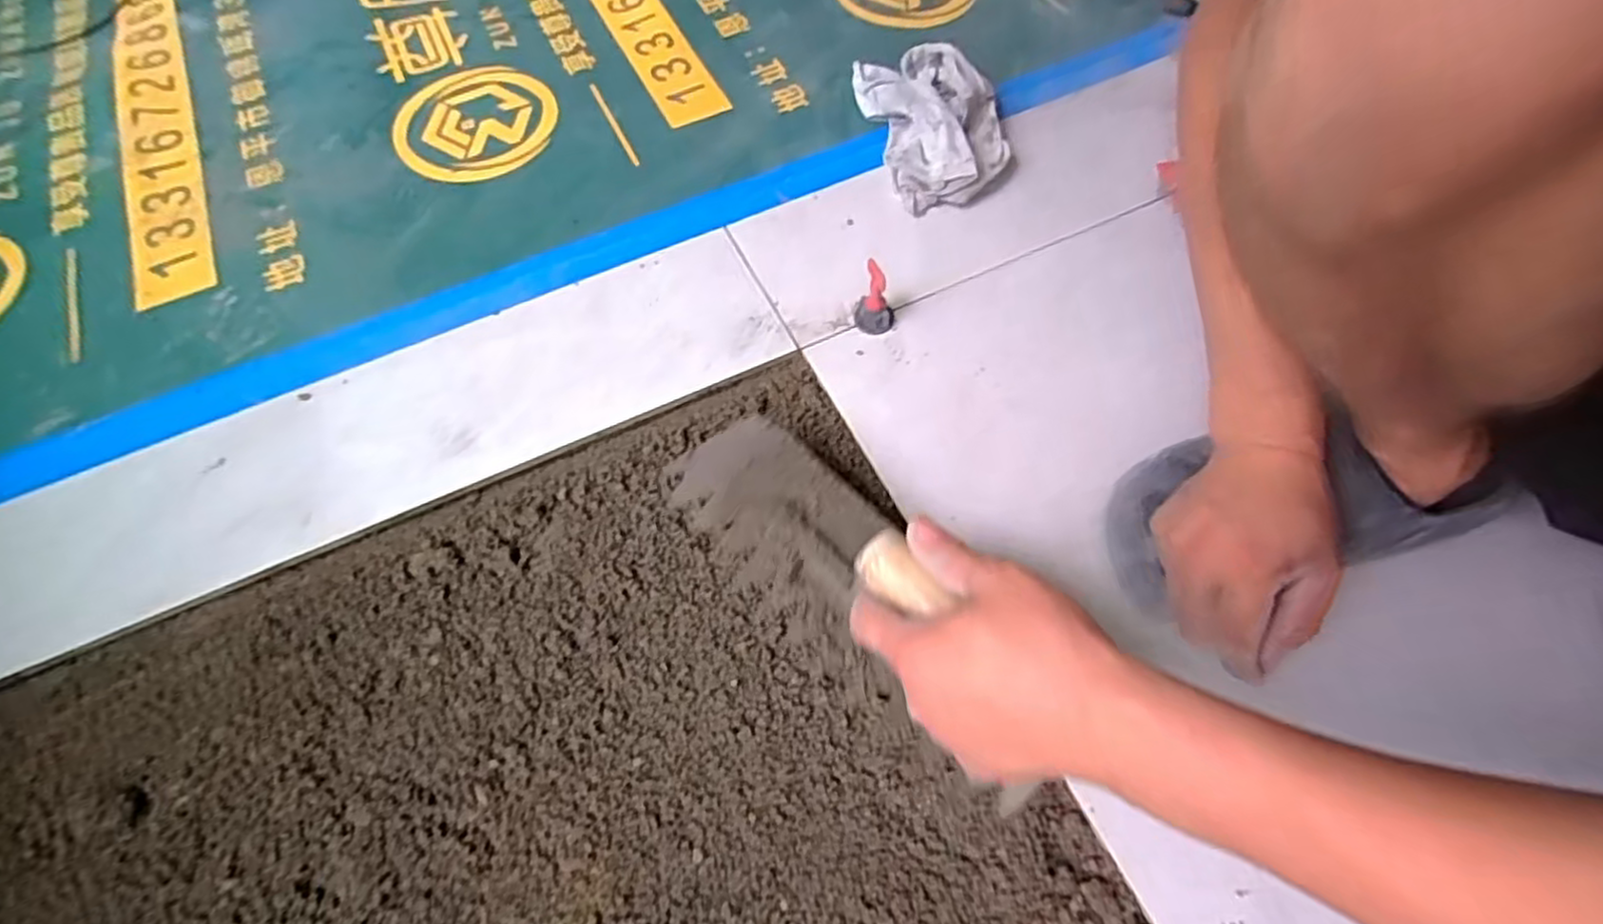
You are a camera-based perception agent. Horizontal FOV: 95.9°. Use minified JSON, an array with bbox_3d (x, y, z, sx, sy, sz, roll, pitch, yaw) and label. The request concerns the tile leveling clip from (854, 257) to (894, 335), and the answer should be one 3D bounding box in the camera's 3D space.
[{"bbox_3d":[0.058,-0.128,0.566,0.031,0.054,0.027,4,62,3],"label":"tile leveling clip"}]

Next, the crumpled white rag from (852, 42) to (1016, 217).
[{"bbox_3d":[0.126,-0.316,0.665,0.115,0.056,0.176,-13,63,-6],"label":"crumpled white rag"}]

